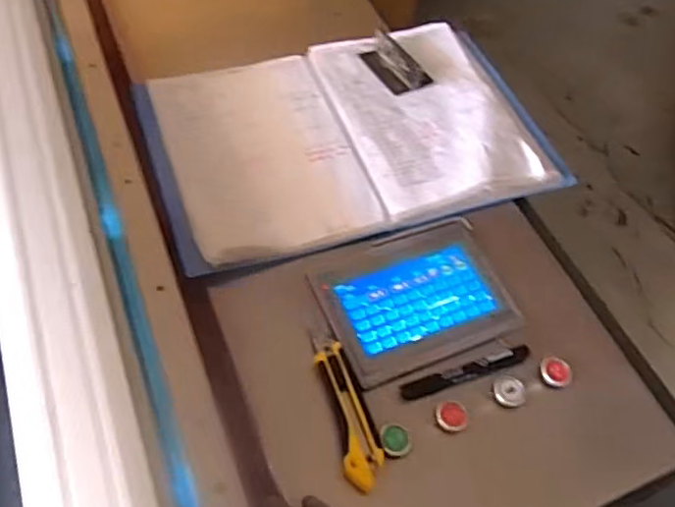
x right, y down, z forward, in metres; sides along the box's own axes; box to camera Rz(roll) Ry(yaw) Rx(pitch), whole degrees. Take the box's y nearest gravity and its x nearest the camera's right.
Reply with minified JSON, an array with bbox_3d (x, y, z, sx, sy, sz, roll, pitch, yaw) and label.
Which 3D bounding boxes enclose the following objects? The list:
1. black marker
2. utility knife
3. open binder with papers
[{"bbox_3d":[0.129,0.116,0.599,0.138,0.013,0.017,-16,59,-15],"label":"black marker"},{"bbox_3d":[0.007,0.142,0.560,0.033,0.016,0.148,-13,58,-14],"label":"utility knife"},{"bbox_3d":[0.020,-0.157,0.752,0.480,0.025,0.316,-13,58,-13],"label":"open binder with papers"}]

